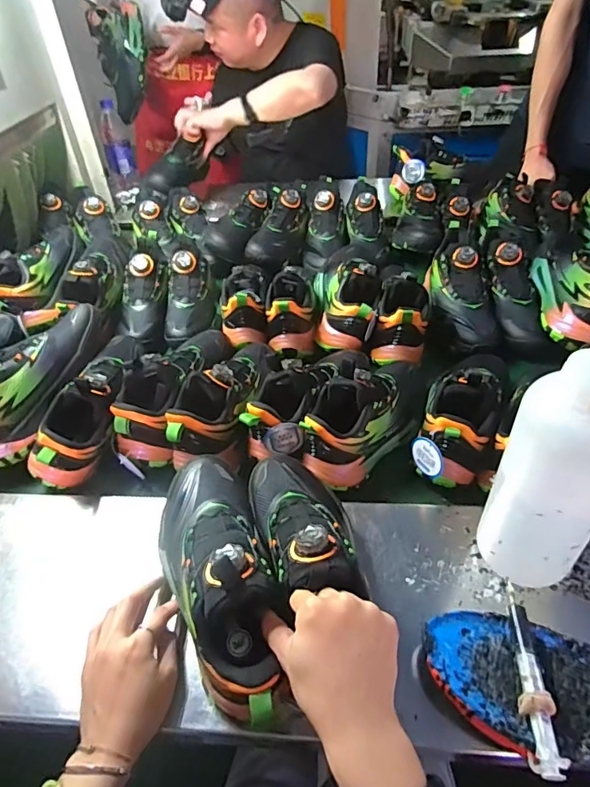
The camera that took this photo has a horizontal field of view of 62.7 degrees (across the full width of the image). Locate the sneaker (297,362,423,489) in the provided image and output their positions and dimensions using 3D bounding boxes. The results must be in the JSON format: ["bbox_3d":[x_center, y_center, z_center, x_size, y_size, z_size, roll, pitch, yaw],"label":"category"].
[{"bbox_3d":[0.093,0.019,0.628,0.090,0.115,0.218,30,53,31],"label":"sneaker"}]

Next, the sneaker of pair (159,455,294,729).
[{"bbox_3d":[-0.065,0.159,0.432,0.087,0.110,0.243,-19,40,-15],"label":"sneaker of pair"}]

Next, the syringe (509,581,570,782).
[{"bbox_3d":[0.193,0.232,0.406,0.024,0.022,0.144,1,43,5],"label":"syringe"}]

